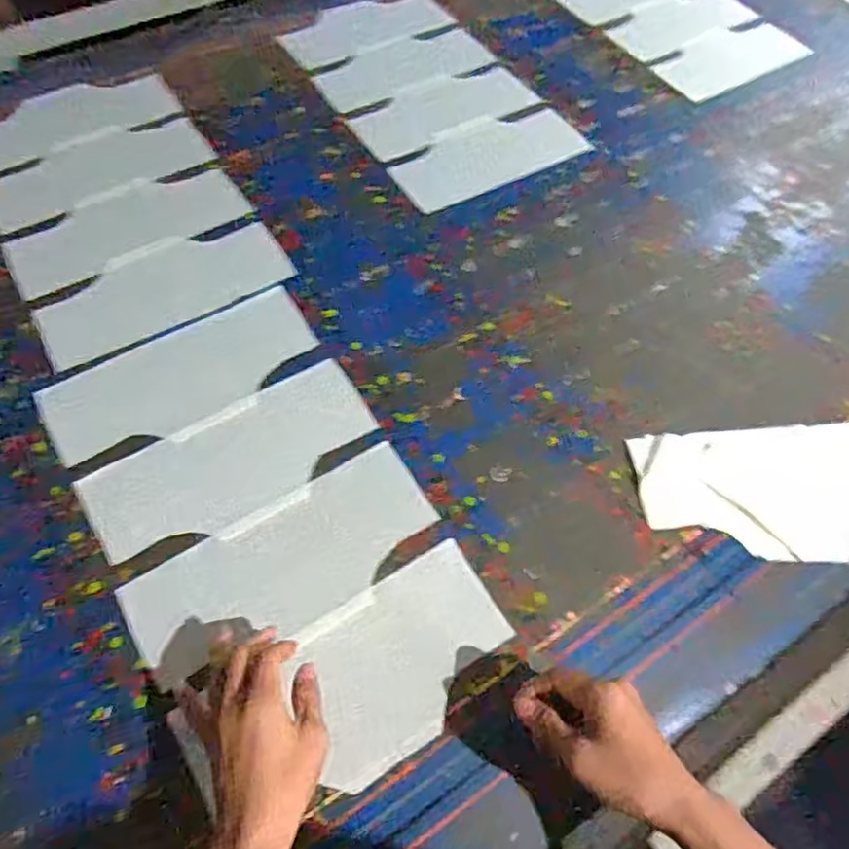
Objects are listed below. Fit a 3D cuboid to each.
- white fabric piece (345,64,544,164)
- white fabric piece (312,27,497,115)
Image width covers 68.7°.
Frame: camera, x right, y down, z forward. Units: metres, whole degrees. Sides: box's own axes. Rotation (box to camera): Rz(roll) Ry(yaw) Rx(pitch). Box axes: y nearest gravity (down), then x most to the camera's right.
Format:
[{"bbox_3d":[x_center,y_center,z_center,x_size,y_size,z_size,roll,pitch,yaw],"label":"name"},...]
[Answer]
[{"bbox_3d":[0.029,-0.481,0.943,0.280,0.007,0.122,-28,66,-15],"label":"white fabric piece"},{"bbox_3d":[-0.034,-0.570,0.989,0.273,0.004,0.118,-26,66,-15],"label":"white fabric piece"}]

